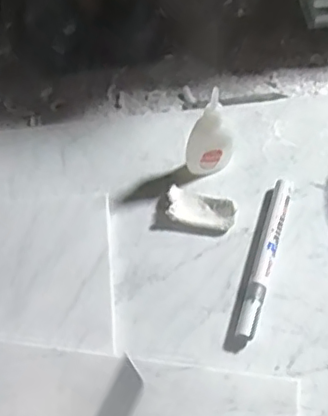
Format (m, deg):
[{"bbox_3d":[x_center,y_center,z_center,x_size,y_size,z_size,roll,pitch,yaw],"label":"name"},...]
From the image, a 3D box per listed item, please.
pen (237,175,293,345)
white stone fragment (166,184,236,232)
[{"bbox_3d":[0.083,0.038,0.476,0.015,0.015,0.145,15,62,12],"label":"pen"},{"bbox_3d":[0.031,0.003,0.499,0.057,0.014,0.033,14,62,11],"label":"white stone fragment"}]

